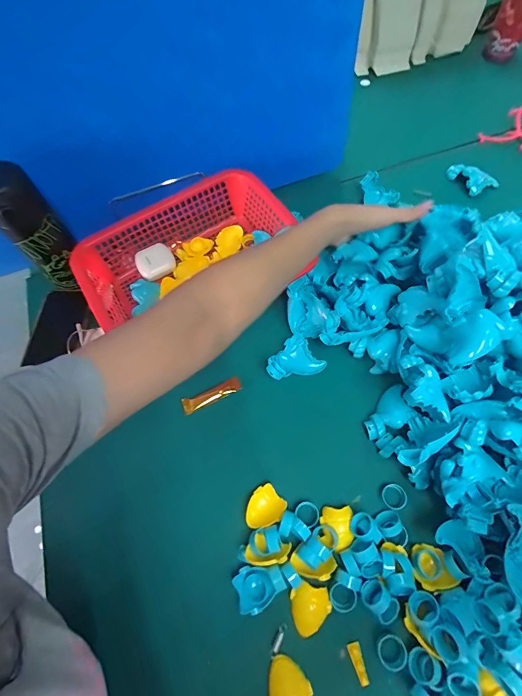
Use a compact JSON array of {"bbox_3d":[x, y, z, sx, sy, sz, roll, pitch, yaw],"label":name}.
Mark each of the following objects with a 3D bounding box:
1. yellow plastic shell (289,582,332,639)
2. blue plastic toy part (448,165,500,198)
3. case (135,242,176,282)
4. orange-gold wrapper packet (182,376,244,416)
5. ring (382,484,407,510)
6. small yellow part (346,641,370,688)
[{"bbox_3d":[0.049,0.255,0.338,0.038,0.010,0.042,-15,73,0],"label":"yellow plastic shell"},{"bbox_3d":[0.344,-0.280,0.561,0.055,0.020,0.065,-30,67,-11],"label":"blue plastic toy part"},{"bbox_3d":[-0.154,-0.126,0.504,0.052,0.022,0.044,-28,66,-10],"label":"case"},{"bbox_3d":[-0.062,0.060,0.435,0.075,0.009,0.021,-25,93,-11],"label":"orange-gold wrapper packet"},{"bbox_3d":[0.145,0.160,0.373,0.025,0.009,0.025,-1,65,3],"label":"ring"},{"bbox_3d":[0.090,0.290,0.317,0.011,0.006,0.030,-14,52,-4],"label":"small yellow part"}]

